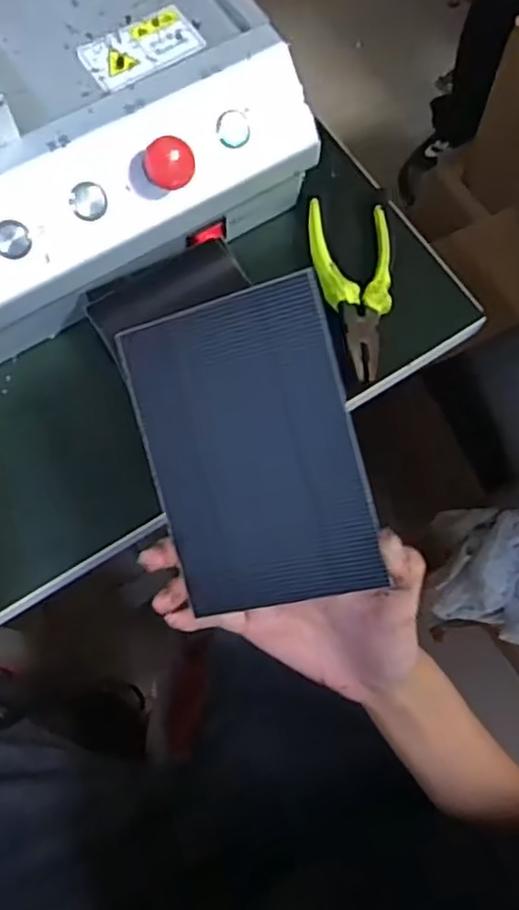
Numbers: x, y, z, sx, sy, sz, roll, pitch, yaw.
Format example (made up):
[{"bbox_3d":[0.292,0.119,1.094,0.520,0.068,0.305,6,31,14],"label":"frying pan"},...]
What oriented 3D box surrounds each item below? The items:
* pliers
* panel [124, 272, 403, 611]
[{"bbox_3d":[0.065,-0.117,0.462,0.054,0.012,0.136,2,72,-1],"label":"pliers"},{"bbox_3d":[-0.004,-0.002,0.312,0.100,0.007,0.143,-14,91,19],"label":"panel"}]

